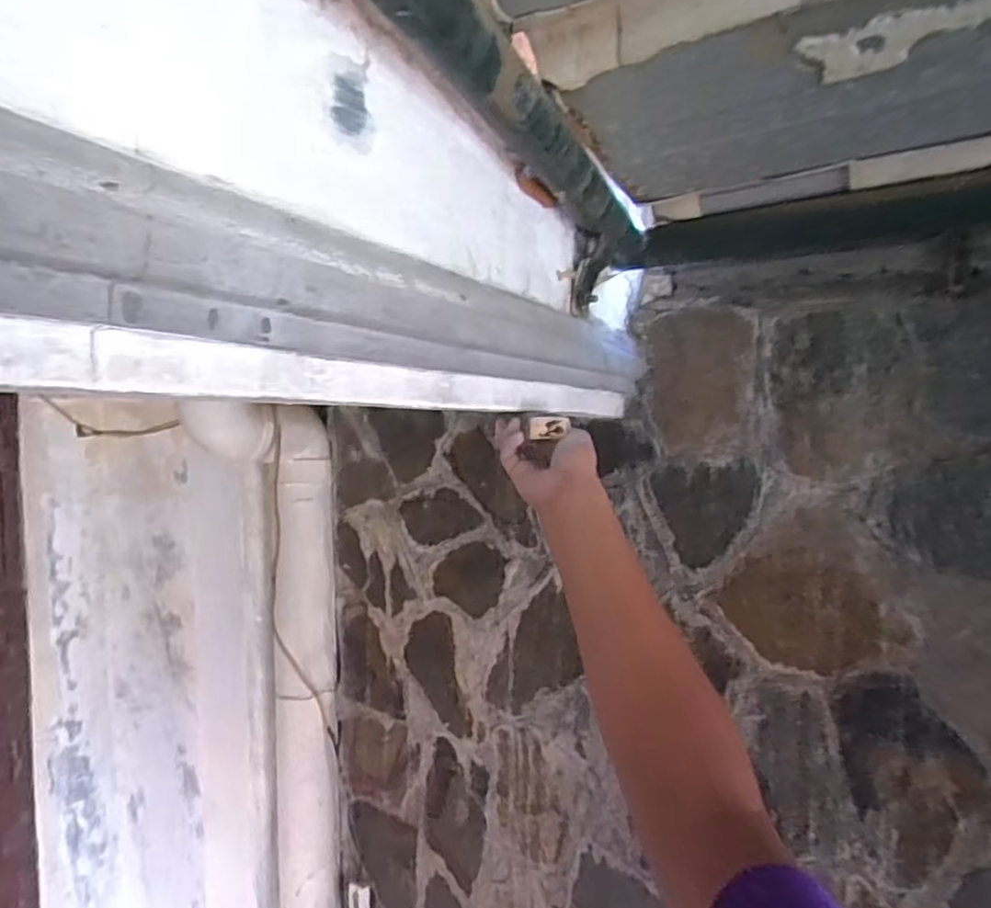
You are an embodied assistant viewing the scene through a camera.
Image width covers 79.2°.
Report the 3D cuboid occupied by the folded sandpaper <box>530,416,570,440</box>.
[{"bbox_3d":[0.051,-0.024,0.557,0.039,0.021,0.006,-1,3,-18],"label":"folded sandpaper"}]

